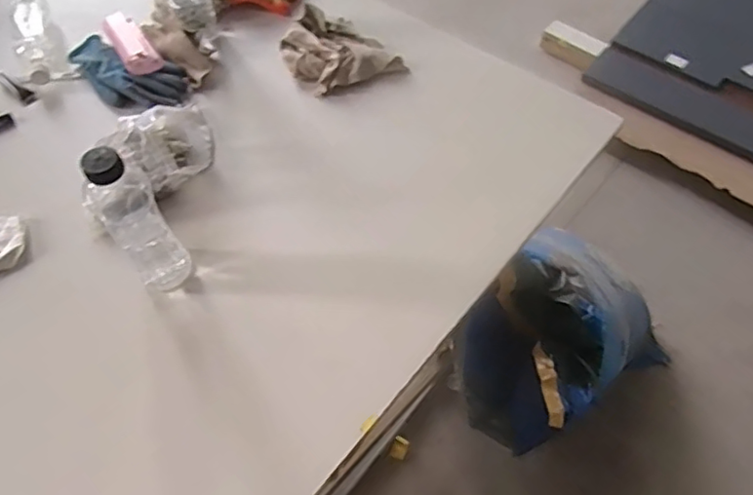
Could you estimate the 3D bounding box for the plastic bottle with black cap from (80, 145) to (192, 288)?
[{"bbox_3d":[-0.282,-0.028,0.699,0.069,0.226,0.068,-30,61,-17],"label":"plastic bottle with black cap"}]

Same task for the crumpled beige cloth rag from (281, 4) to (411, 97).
[{"bbox_3d":[-0.077,-0.331,0.998,0.153,0.033,0.202,-30,61,-17],"label":"crumpled beige cloth rag"}]

